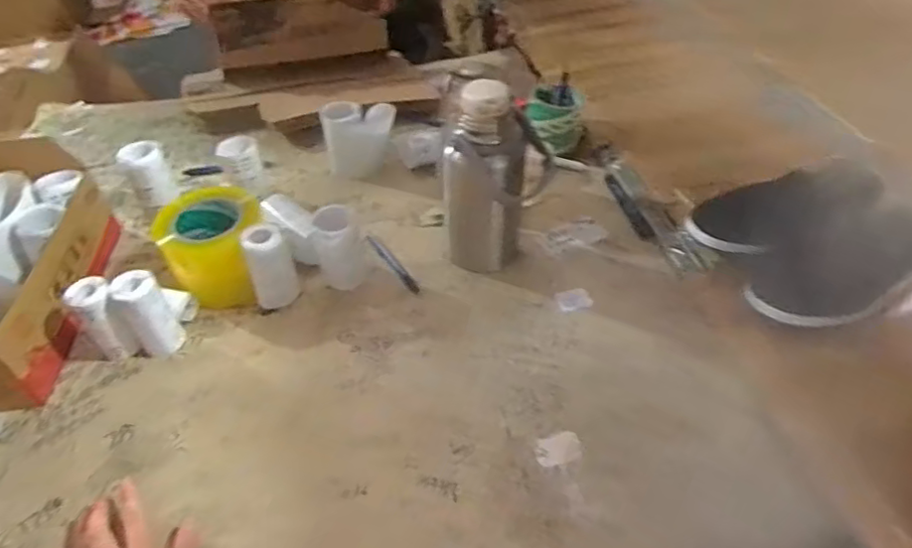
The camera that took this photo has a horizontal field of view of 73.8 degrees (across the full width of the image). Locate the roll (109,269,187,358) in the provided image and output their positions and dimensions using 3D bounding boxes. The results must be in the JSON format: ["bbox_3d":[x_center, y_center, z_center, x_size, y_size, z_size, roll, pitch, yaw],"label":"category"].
[{"bbox_3d":[-0.335,0.043,0.660,0.047,0.098,0.047,-5,44,5],"label":"roll"}]

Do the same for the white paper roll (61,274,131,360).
[{"bbox_3d":[-0.375,0.050,0.647,0.042,0.092,0.044,-31,58,-26],"label":"white paper roll"}]

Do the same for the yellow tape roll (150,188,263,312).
[{"bbox_3d":[-0.284,-0.030,0.725,0.119,0.101,0.116,-21,54,-20],"label":"yellow tape roll"}]

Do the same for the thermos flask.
[{"bbox_3d":[0.047,-0.108,0.713,0.104,0.237,0.094,-30,58,-26],"label":"thermos flask"}]

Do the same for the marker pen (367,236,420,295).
[{"bbox_3d":[-0.080,-0.014,0.762,0.013,0.016,0.102,-32,58,-26],"label":"marker pen"}]

